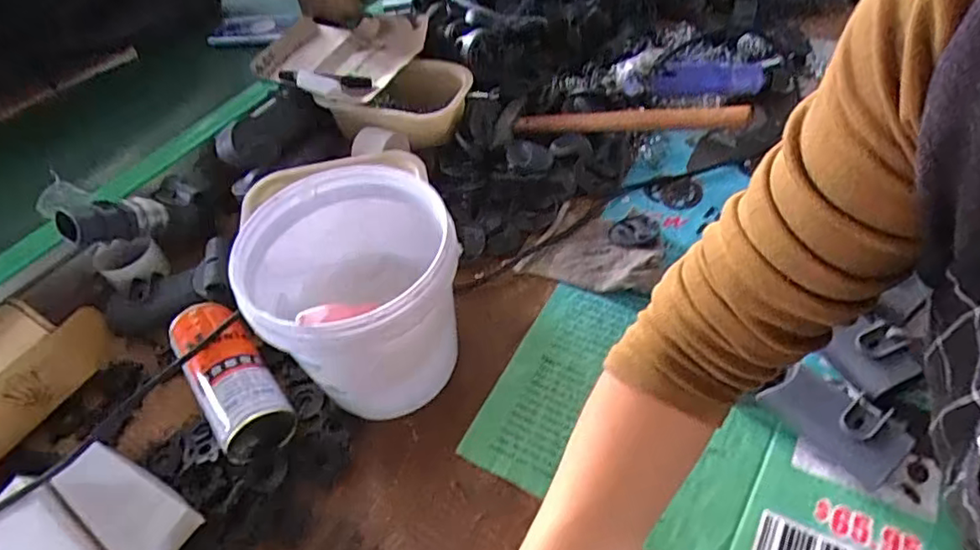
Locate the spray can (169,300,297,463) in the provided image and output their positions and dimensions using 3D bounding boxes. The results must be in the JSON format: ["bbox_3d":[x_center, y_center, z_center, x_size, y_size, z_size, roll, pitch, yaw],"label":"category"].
[{"bbox_3d":[-0.249,0.096,0.572,0.068,0.062,0.166,-31,54,-18],"label":"spray can"}]

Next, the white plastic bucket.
[{"bbox_3d":[-0.111,0.025,0.545,0.167,0.183,0.171,-3,50,4],"label":"white plastic bucket"}]

